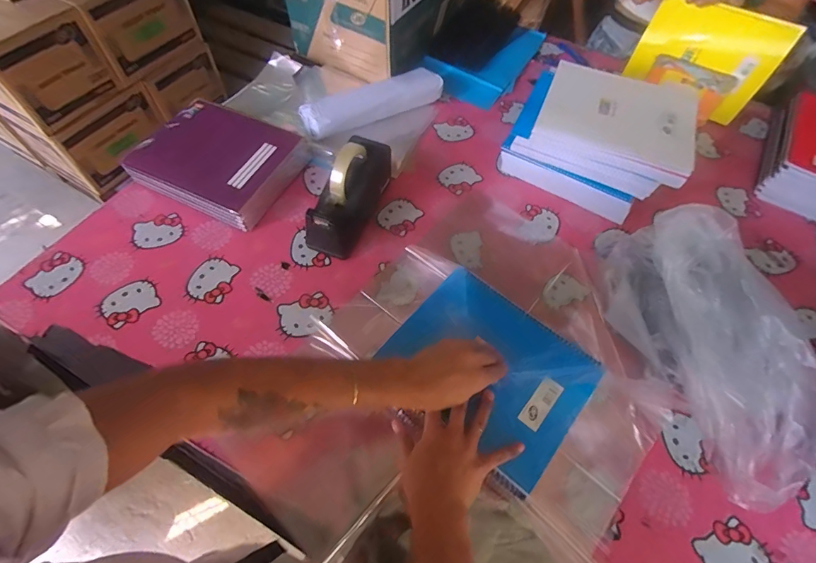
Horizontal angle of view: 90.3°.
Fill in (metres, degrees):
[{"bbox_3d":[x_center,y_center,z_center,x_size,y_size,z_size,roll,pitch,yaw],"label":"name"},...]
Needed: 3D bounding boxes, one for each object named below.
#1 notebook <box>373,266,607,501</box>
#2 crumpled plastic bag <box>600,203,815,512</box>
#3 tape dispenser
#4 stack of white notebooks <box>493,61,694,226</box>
[{"bbox_3d":[0.101,0.118,0.537,0.246,0.020,0.220,36,63,19],"label":"notebook"},{"bbox_3d":[0.387,0.087,0.536,0.122,0.149,0.357,-14,72,-11],"label":"crumpled plastic bag"},{"bbox_3d":[-0.100,-0.150,0.685,0.076,0.127,0.198,23,61,10],"label":"tape dispenser"},{"bbox_3d":[0.350,-0.262,0.757,0.285,0.155,0.207,27,62,12],"label":"stack of white notebooks"}]

